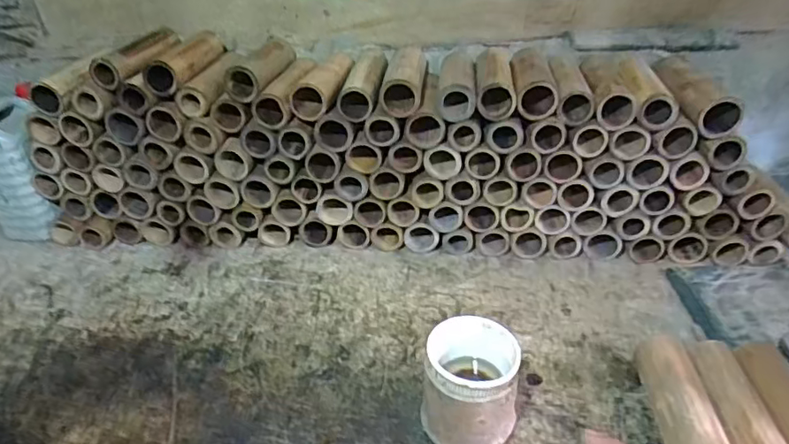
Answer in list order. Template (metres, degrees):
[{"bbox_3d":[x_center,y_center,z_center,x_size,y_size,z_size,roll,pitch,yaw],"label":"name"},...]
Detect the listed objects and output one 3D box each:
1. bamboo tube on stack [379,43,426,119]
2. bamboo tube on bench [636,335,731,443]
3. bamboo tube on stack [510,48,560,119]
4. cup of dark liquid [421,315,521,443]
[{"bbox_3d":[0.018,-0.227,0.834,0.061,0.052,0.187,1,35,8],"label":"bamboo tube on stack"},{"bbox_3d":[0.312,0.212,0.589,0.060,0.065,0.174,0,35,7],"label":"bamboo tube on bench"},{"bbox_3d":[0.206,-0.215,0.816,0.060,0.058,0.185,1,35,7],"label":"bamboo tube on stack"},{"bbox_3d":[0.084,0.184,0.596,0.098,0.114,0.103,-3,35,2],"label":"cup of dark liquid"}]

